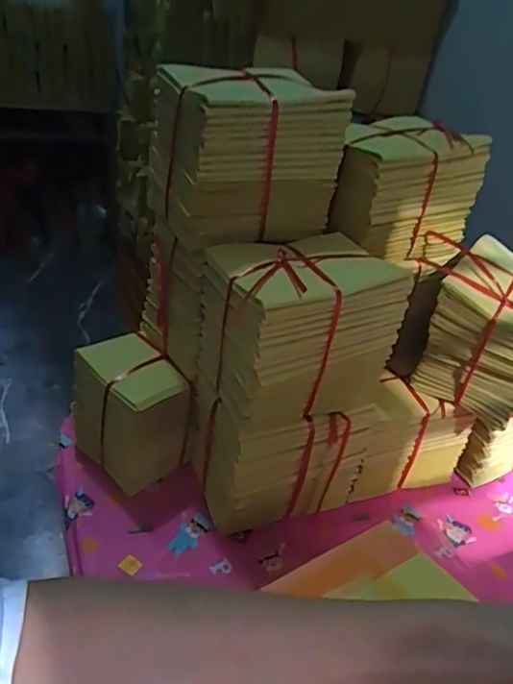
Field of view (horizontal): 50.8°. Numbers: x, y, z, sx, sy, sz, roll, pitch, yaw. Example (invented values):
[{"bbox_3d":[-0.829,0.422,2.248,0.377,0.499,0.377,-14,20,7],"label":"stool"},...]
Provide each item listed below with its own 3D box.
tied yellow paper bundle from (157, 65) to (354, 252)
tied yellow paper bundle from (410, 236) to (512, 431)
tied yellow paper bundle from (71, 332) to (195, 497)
[{"bbox_3d":[-0.009,-0.189,0.553,0.172,0.148,0.123,-7,34,-23],"label":"tied yellow paper bundle"},{"bbox_3d":[0.278,-0.016,0.643,0.125,0.154,0.150,22,34,22],"label":"tied yellow paper bundle"},{"bbox_3d":[-0.151,0.088,0.655,0.098,0.155,0.133,-22,42,-39],"label":"tied yellow paper bundle"}]

